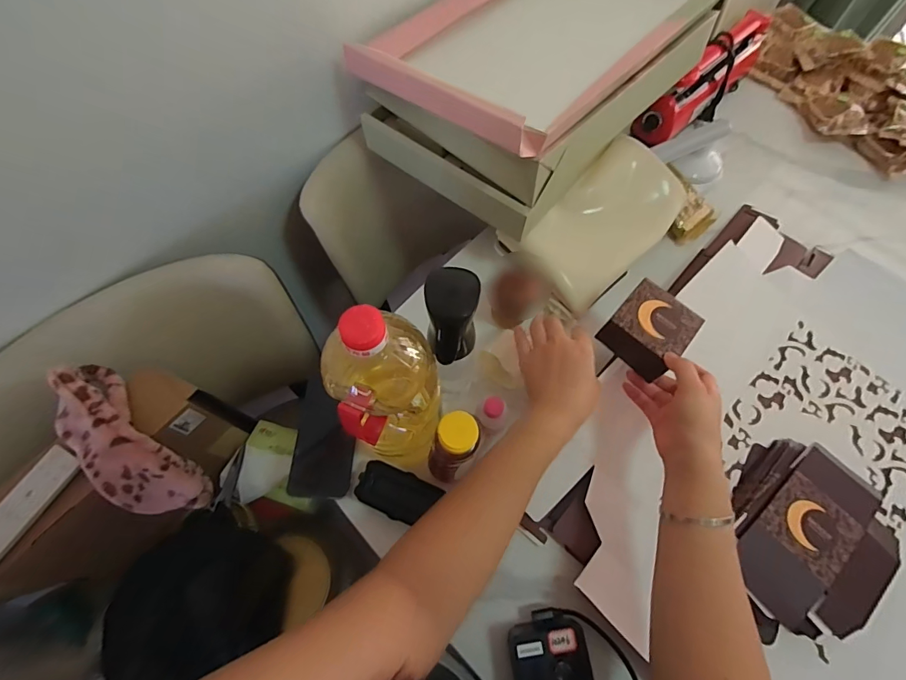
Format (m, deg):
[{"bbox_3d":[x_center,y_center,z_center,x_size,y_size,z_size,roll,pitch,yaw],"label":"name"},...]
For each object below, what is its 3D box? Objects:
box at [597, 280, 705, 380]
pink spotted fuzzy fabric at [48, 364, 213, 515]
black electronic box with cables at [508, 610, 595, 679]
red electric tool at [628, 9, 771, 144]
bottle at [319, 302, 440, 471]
[{"bbox_3d":[0.234,-0.013,0.507,0.083,0.042,0.088,40,71,16],"label":"box"},{"bbox_3d":[-0.394,0.130,0.512,0.079,0.070,0.220,-36,105,-15],"label":"pink spotted fuzzy fabric"},{"bbox_3d":[0.100,0.332,0.438,0.076,0.045,0.085,-10,66,-5],"label":"black electronic box with cables"},{"bbox_3d":[0.454,-0.464,0.749,0.314,0.107,0.073,-39,72,-17],"label":"red electric tool"},{"bbox_3d":[-0.059,0.049,0.403,0.094,0.223,0.098,-26,69,-12],"label":"bottle"}]

